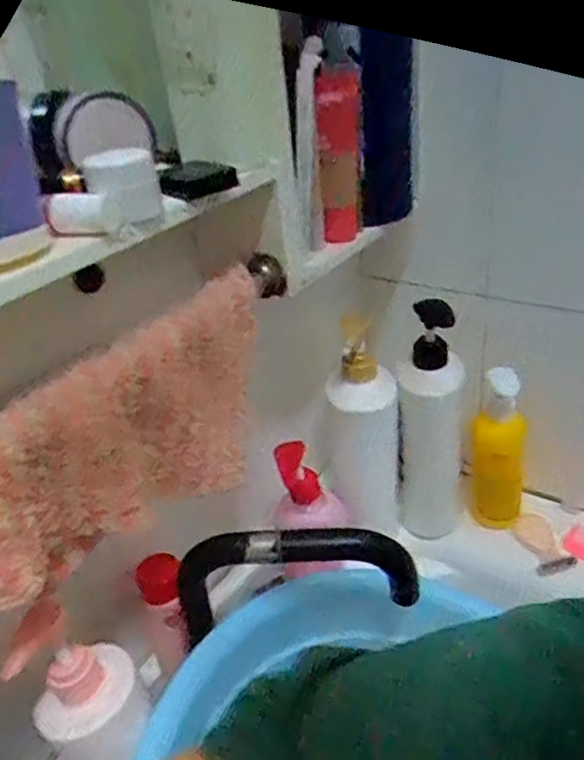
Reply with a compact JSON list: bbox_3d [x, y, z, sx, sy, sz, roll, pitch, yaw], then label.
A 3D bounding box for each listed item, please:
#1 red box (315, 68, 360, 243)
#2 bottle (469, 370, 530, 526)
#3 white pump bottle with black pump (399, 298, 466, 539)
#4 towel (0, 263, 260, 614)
[{"bbox_3d":[0.038,-0.171,0.473,0.031,0.126,0.030,-2,32,8],"label":"red box"},{"bbox_3d":[0.225,0.079,0.658,0.056,0.205,0.043,6,34,21],"label":"bottle"},{"bbox_3d":[0.155,0.042,0.666,0.066,0.279,0.084,2,33,15],"label":"white pump bottle with black pump"},{"bbox_3d":[-0.087,0.037,0.368,0.034,0.122,0.232,16,39,33],"label":"towel"}]

